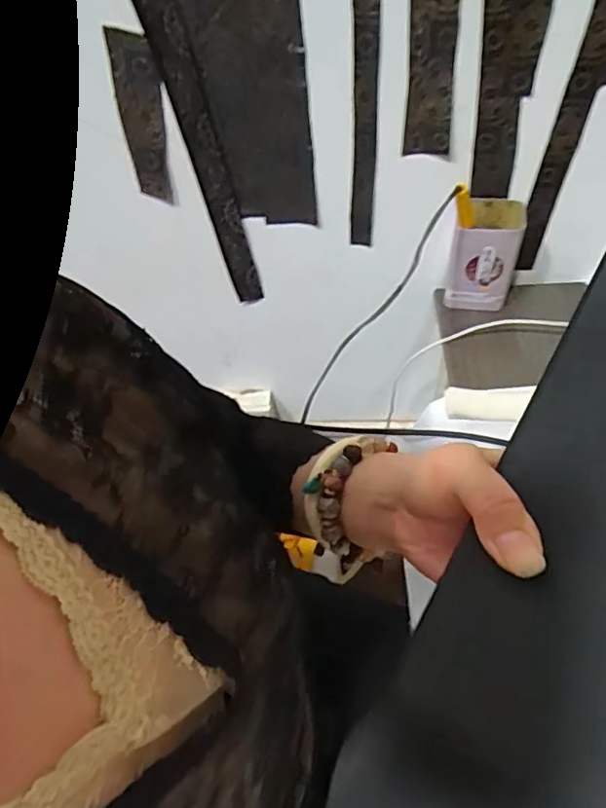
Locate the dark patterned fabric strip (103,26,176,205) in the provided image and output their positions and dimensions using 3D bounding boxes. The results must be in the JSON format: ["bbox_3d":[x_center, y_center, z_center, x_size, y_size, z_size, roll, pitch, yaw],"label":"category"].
[{"bbox_3d":[-0.170,-0.296,0.592,0.045,0.173,0.009,3,53,-3],"label":"dark patterned fabric strip"}]

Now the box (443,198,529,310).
[{"bbox_3d":[0.213,-0.176,0.662,0.074,0.108,0.067,10,54,13],"label":"box"}]

